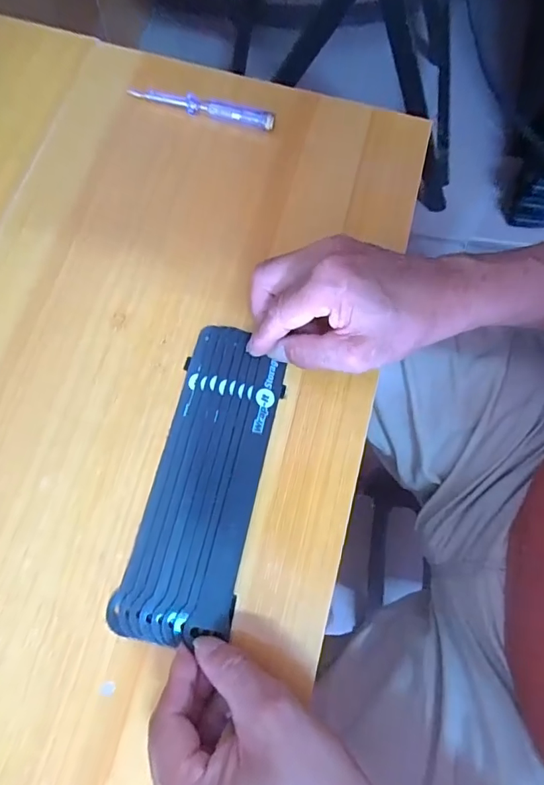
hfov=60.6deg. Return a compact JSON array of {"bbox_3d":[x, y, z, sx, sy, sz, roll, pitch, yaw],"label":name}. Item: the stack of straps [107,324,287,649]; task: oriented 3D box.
[{"bbox_3d":[-0.041,0.052,0.299,0.067,0.009,0.196,13,73,2],"label":"stack of straps"}]

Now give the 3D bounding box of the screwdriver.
[{"bbox_3d":[-0.056,-0.231,0.375,0.116,0.010,0.010,13,74,2],"label":"screwdriver"}]

